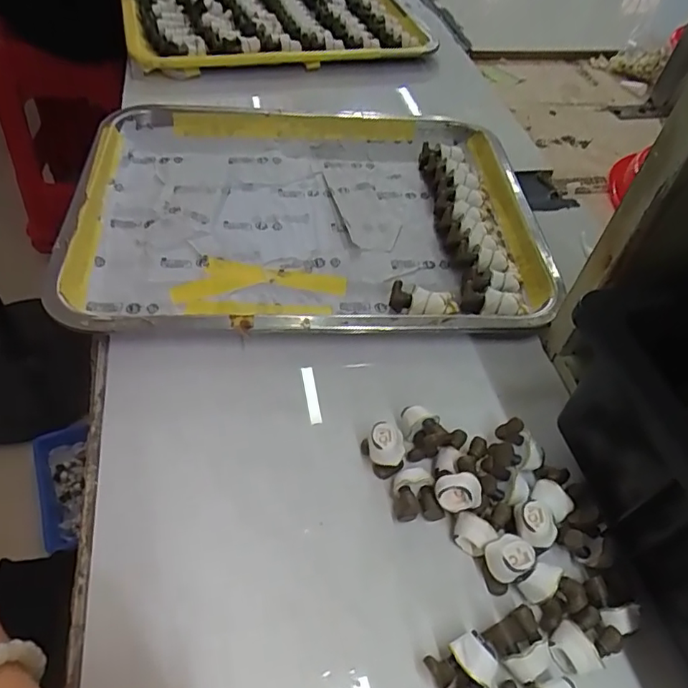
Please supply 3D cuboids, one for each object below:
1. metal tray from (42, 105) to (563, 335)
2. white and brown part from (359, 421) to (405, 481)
[{"bbox_3d":[-0.027,-0.116,0.426,0.344,0.030,0.266,-1,50,-6],"label":"metal tray"},{"bbox_3d":[0.022,0.059,0.299,0.022,0.025,0.021,3,50,-3],"label":"white and brown part"}]

